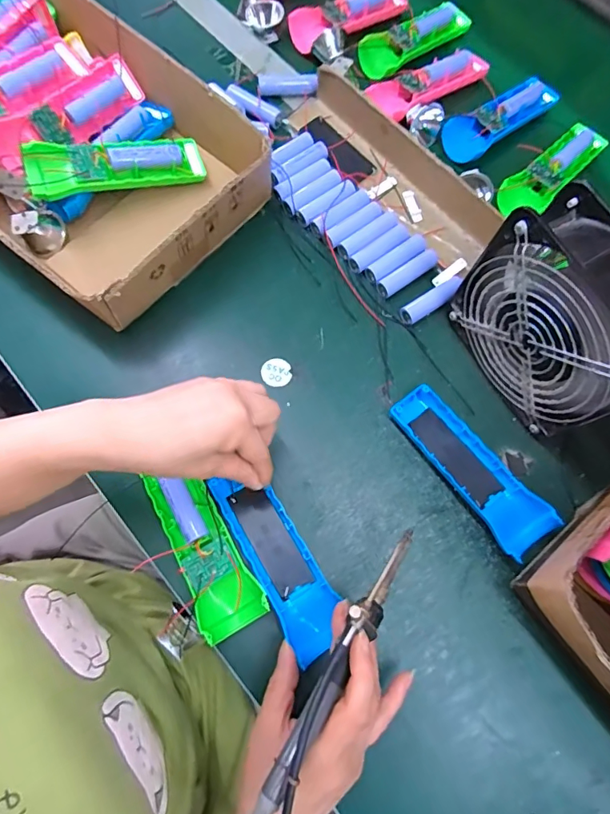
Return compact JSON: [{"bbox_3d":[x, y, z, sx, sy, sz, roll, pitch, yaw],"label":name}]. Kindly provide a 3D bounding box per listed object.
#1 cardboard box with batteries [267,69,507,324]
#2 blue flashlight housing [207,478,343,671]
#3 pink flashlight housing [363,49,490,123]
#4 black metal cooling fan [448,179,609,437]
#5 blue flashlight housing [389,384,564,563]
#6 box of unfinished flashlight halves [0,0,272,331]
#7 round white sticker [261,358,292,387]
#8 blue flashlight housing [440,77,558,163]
[{"bbox_3d":[0.068,-0.225,0.458,0.156,0.040,0.266,-42,79,-13],"label":"cardboard box with batteries"},{"bbox_3d":[-0.020,0.116,0.351,0.044,0.018,0.146,-30,73,-10],"label":"blue flashlight housing"},{"bbox_3d":[0.143,-0.369,0.515,0.145,0.021,0.051,-33,77,-11],"label":"pink flashlight housing"},{"bbox_3d":[0.193,-0.062,0.351,0.062,0.147,0.143,-29,77,-10],"label":"black metal cooling fan"},{"bbox_3d":[0.137,0.051,0.383,0.045,0.022,0.154,-38,78,-12],"label":"blue flashlight housing"},{"bbox_3d":[-0.254,-0.276,0.445,0.425,0.090,0.229,38,76,9],"label":"box of unfinished flashlight halves"},{"bbox_3d":[-0.026,-0.031,0.416,0.026,0.004,0.025,1,82,-4],"label":"round white sticker"},{"bbox_3d":[0.218,-0.324,0.506,0.145,0.026,0.047,-38,78,-12],"label":"blue flashlight housing"}]

